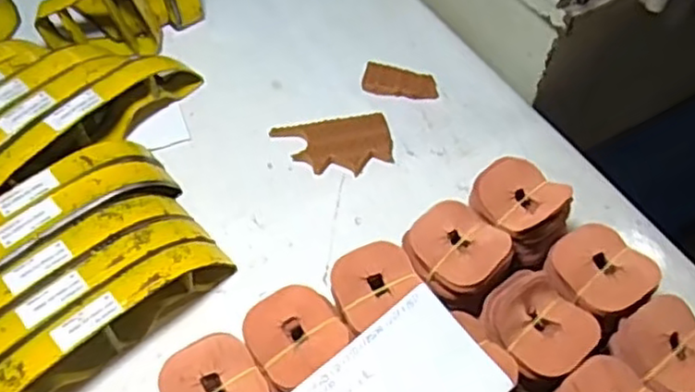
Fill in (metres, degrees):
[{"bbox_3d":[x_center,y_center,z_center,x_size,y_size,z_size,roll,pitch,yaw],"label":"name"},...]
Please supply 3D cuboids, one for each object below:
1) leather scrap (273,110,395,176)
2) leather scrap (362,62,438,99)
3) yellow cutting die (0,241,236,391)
[{"bbox_3d":[-0.012,-0.049,0.671,0.109,0.012,0.062,-10,54,-7],"label":"leather scrap"},{"bbox_3d":[0.055,-0.117,0.717,0.075,0.005,0.037,10,63,8],"label":"leather scrap"},{"bbox_3d":[-0.189,0.106,0.534,0.228,0.058,0.031,-37,61,-24],"label":"yellow cutting die"}]

